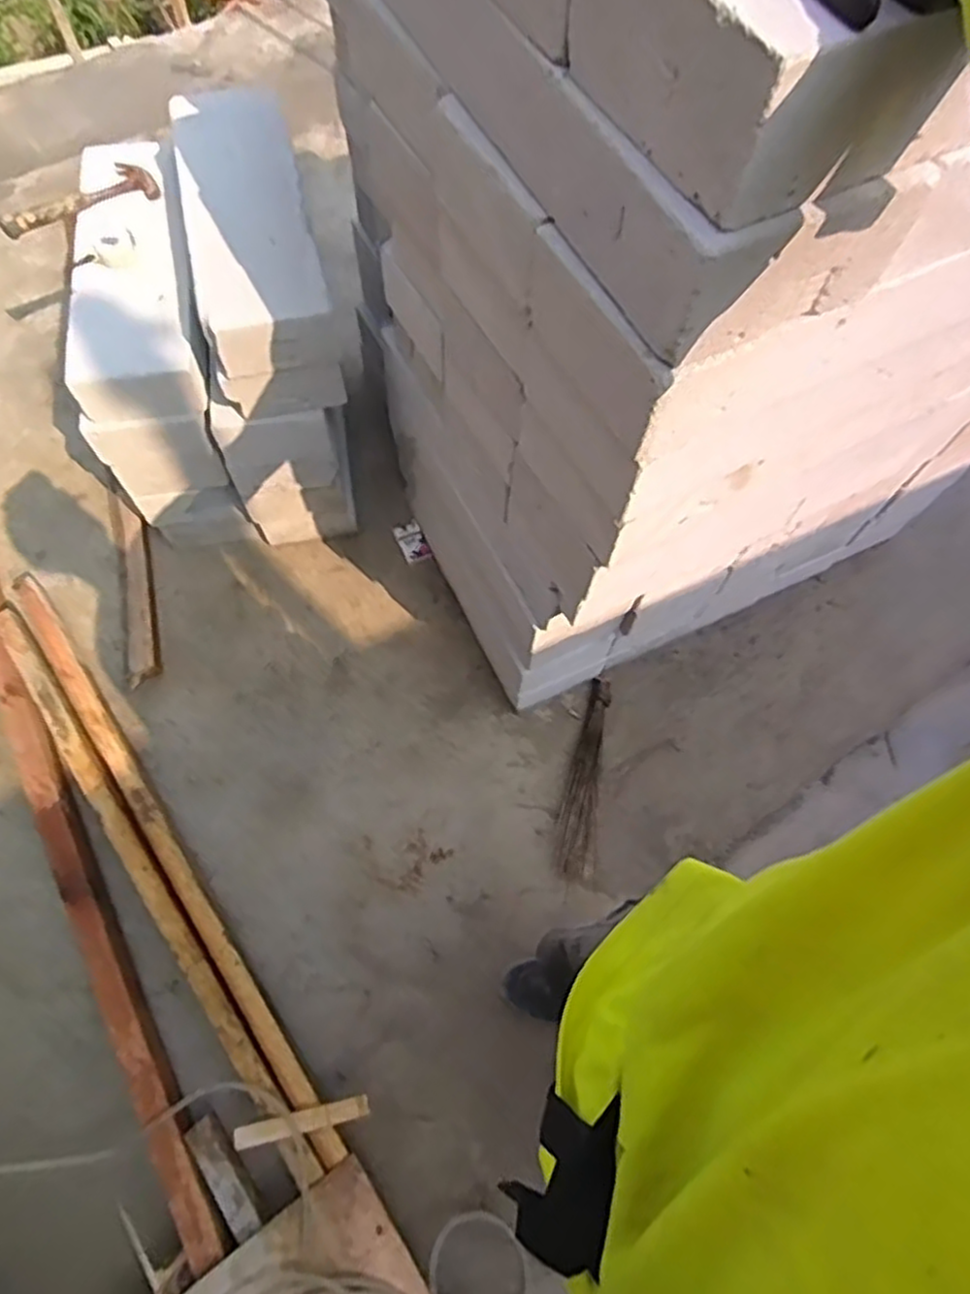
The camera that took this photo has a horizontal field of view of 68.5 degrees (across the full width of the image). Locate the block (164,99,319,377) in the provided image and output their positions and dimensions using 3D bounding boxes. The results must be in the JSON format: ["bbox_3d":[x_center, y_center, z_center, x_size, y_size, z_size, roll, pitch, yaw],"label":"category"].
[{"bbox_3d":[-0.407,-0.716,1.273,0.196,0.197,0.587,-13,66,-6],"label":"block"}]

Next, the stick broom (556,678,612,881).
[{"bbox_3d":[0.195,0.246,1.397,0.069,0.040,0.400,9,66,4],"label":"stick broom"}]

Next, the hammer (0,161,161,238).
[{"bbox_3d":[-0.757,-0.832,1.320,0.284,0.044,0.094,-26,70,-13],"label":"hammer"}]

